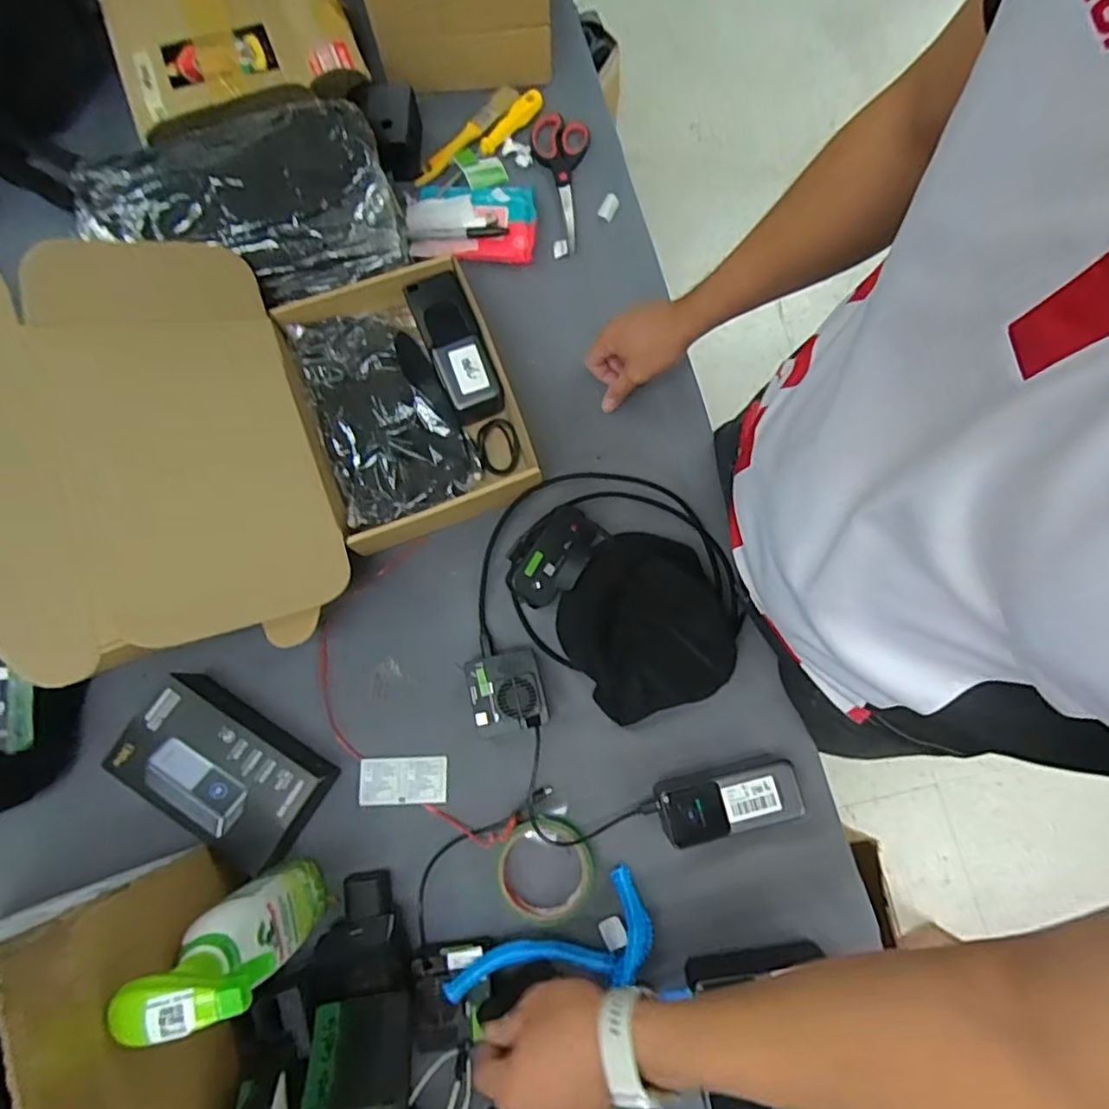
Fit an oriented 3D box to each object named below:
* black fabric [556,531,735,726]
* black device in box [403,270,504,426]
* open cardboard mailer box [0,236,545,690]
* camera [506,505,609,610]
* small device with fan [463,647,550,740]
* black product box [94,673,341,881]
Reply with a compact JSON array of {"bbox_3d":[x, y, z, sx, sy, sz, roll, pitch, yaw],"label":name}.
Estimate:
[{"bbox_3d":[0.089,0.070,0.626,0.154,0.041,0.174,-29,81,-5],"label":"black fabric"},{"bbox_3d":[-0.109,-0.227,0.674,0.063,0.045,0.157,-22,80,-3],"label":"black device in box"},{"bbox_3d":[-0.262,-0.115,0.591,0.429,0.202,0.354,-16,80,-2],"label":"open cardboard mailer box"},{"bbox_3d":[-0.003,0.002,0.640,0.070,0.038,0.107,43,83,8],"label":"camera"},{"bbox_3d":[-0.047,0.137,0.610,0.072,0.040,0.079,-14,80,-2],"label":"small device with fan"},{"bbox_3d":[-0.313,0.206,0.587,0.187,0.050,0.107,33,82,6],"label":"black product box"}]

